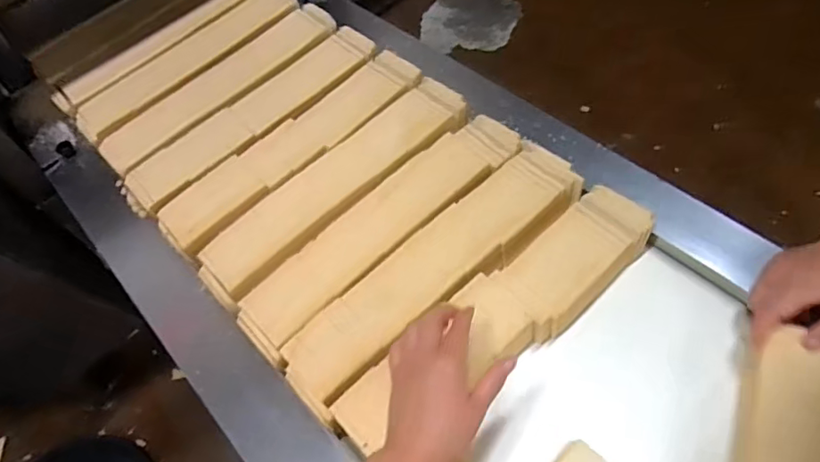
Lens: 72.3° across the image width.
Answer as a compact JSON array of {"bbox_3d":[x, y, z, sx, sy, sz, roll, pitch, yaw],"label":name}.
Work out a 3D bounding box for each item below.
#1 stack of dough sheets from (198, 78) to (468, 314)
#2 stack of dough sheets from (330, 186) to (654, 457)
[{"bbox_3d":[-0.088,-0.062,0.693,0.385,0.024,0.100,-41,68,-17],"label":"stack of dough sheets"},{"bbox_3d":[0.097,0.083,0.567,0.380,0.037,0.095,-34,66,-14],"label":"stack of dough sheets"}]

